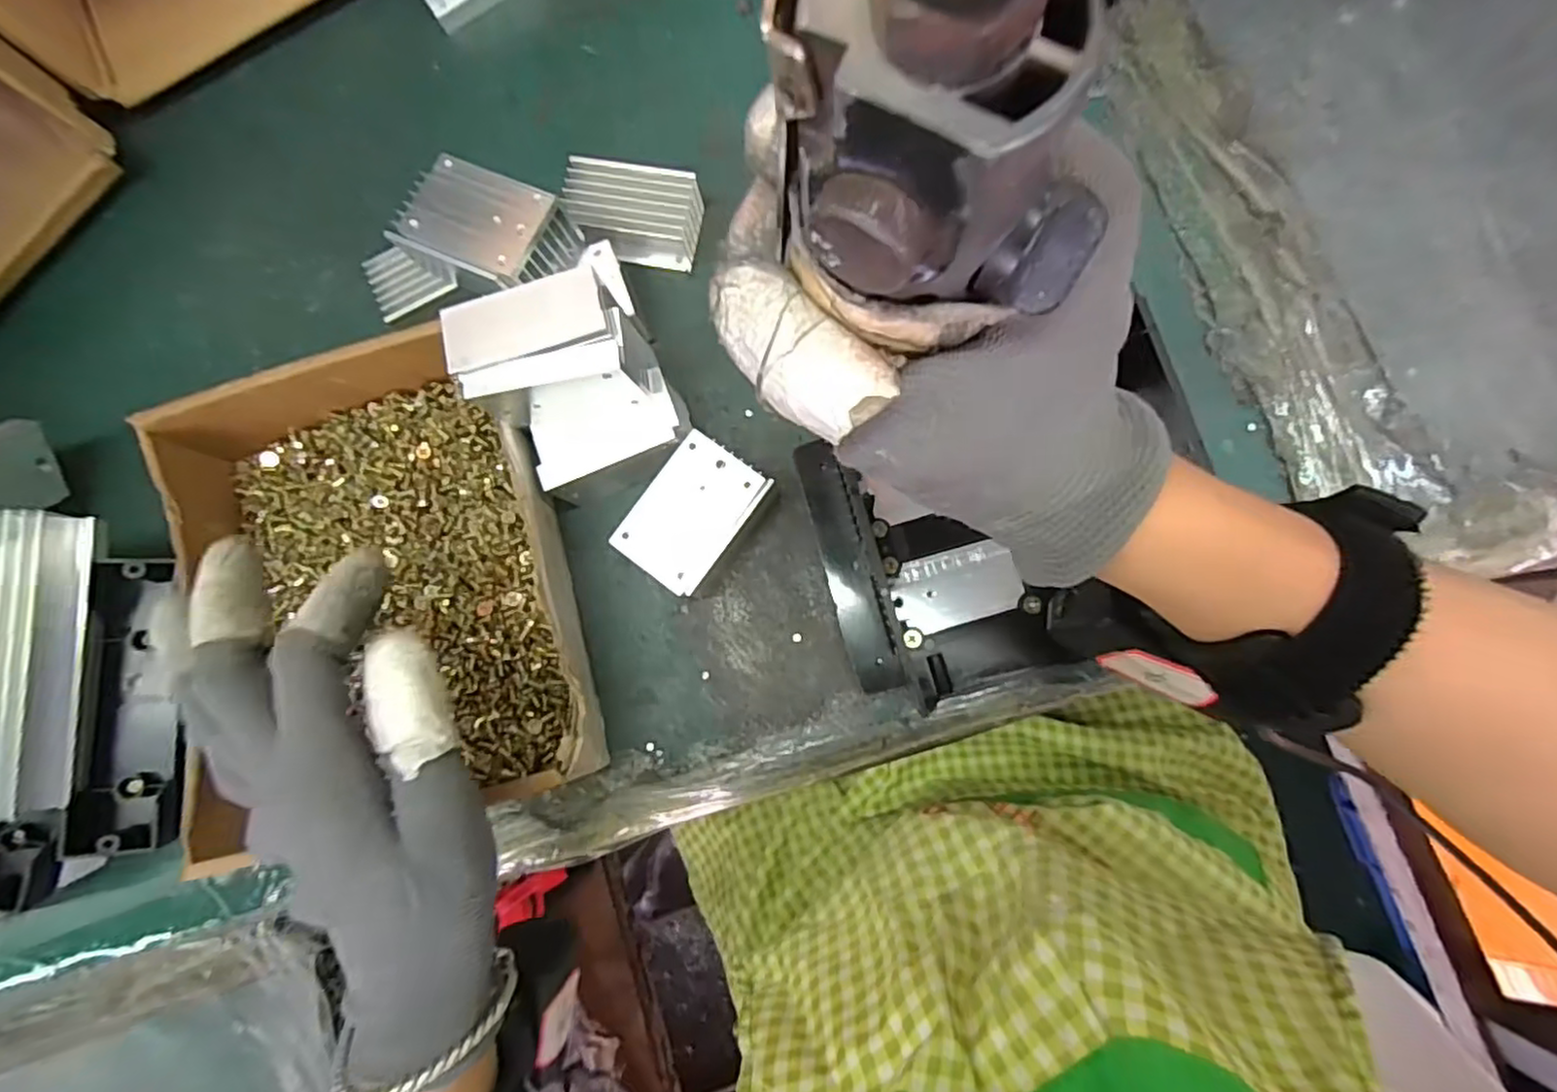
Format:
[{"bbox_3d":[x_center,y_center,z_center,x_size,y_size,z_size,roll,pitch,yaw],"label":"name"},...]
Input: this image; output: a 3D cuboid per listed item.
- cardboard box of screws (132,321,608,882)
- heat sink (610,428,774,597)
[{"bbox_3d":[-0.187,0.017,0.325,0.176,0.054,0.217,-18,81,2],"label":"cardboard box of screws"},{"bbox_3d":[-0.039,-0.013,0.330,0.045,0.034,0.066,35,86,8],"label":"heat sink"}]

